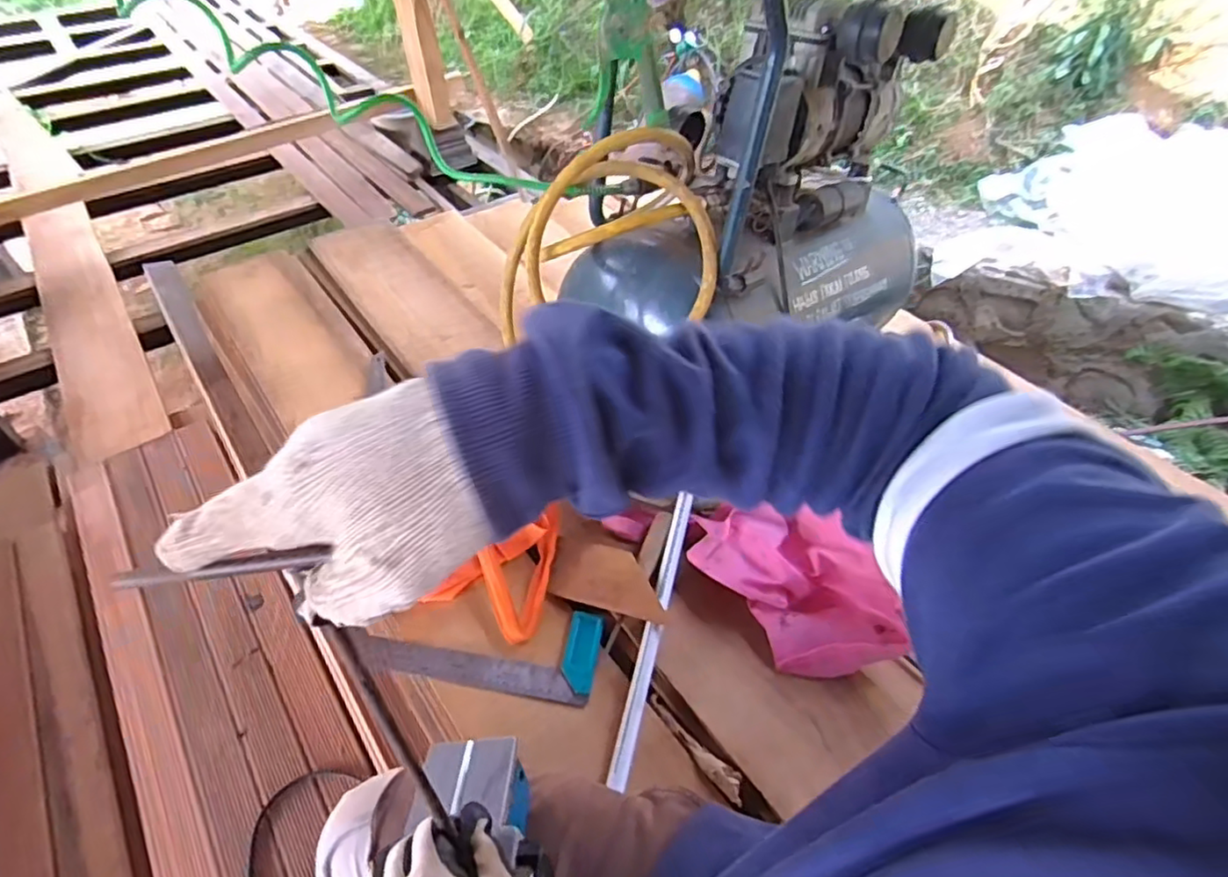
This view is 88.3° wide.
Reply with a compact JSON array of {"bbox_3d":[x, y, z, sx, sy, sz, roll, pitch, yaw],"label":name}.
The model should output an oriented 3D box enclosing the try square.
[{"bbox_3d":[-0.167,0.246,0.773,0.295,0.026,0.108,8,47,8],"label":"try square"}]

